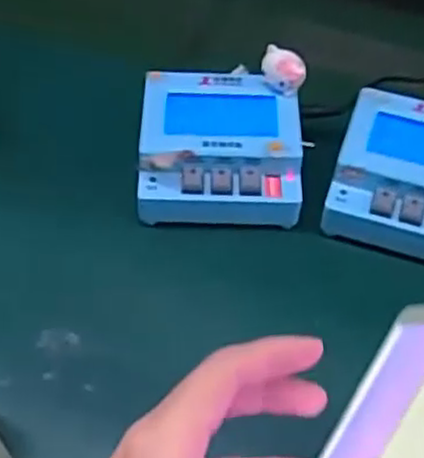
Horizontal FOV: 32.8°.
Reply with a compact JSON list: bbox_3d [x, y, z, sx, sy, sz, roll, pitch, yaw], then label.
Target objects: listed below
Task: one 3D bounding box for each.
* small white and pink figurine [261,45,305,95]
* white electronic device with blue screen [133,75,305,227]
[{"bbox_3d":[0.047,-0.102,0.469,0.030,0.024,0.016,36,59,24],"label":"small white and pink figurine"},{"bbox_3d":[0.005,-0.050,0.474,0.104,0.053,0.098,2,51,-1],"label":"white electronic device with blue screen"}]

